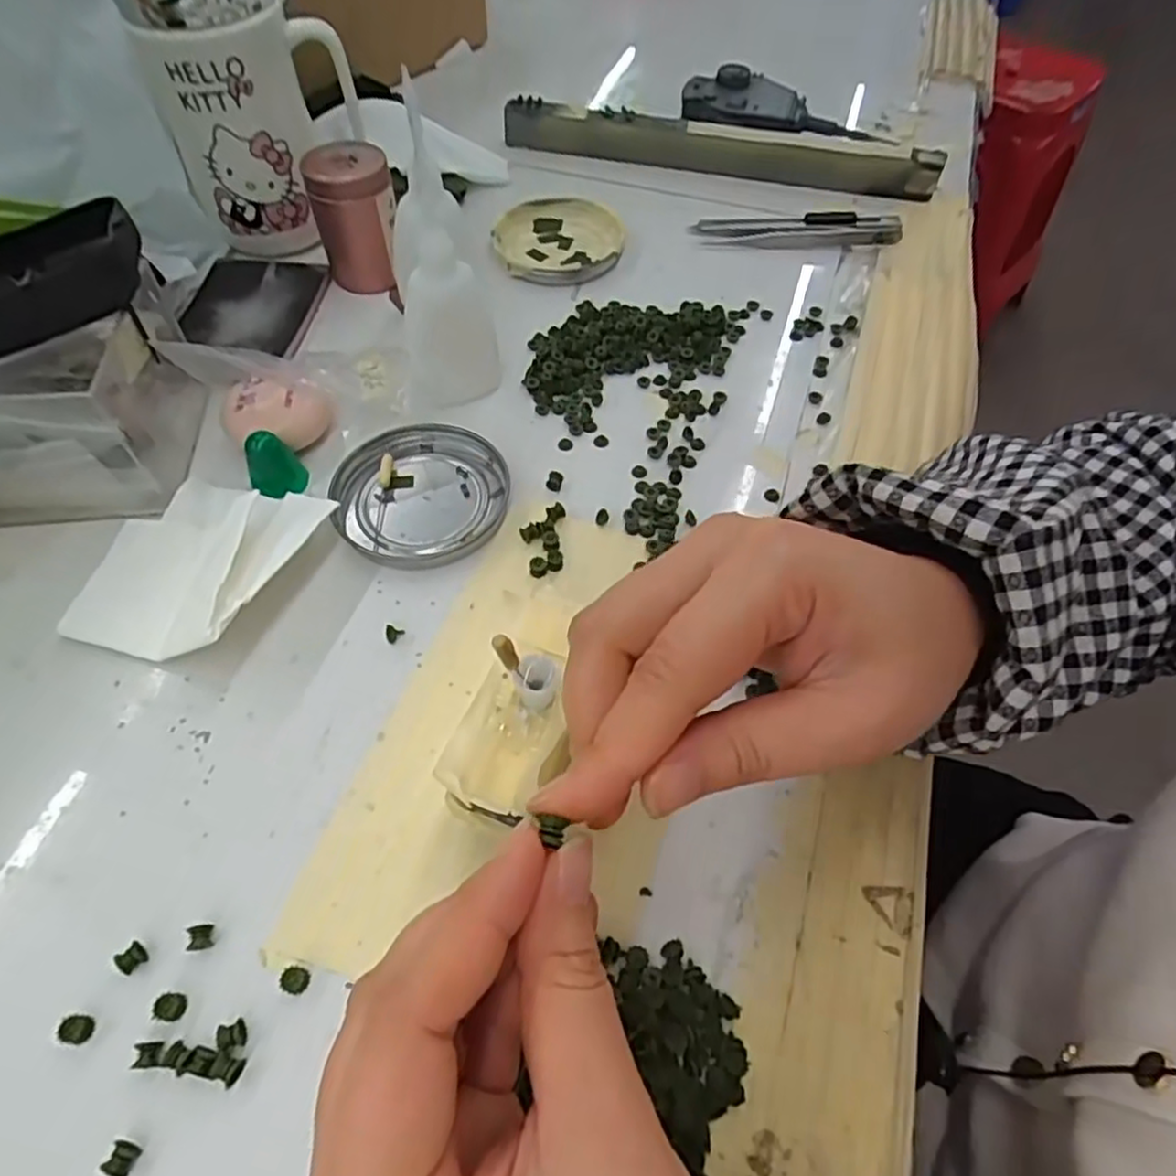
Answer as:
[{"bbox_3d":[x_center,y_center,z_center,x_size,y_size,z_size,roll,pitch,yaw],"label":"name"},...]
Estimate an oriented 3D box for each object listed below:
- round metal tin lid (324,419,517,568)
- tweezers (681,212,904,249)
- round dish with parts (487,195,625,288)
[{"bbox_3d":[-0.075,-0.044,0.322,0.077,0.016,0.073,1,57,-2],"label":"round metal tin lid"},{"bbox_3d":[0.134,-0.228,0.448,0.130,0.009,0.031,0,57,-2],"label":"tweezers"},{"bbox_3d":[-0.017,-0.217,0.439,0.077,0.006,0.083,1,57,-2],"label":"round dish with parts"}]

